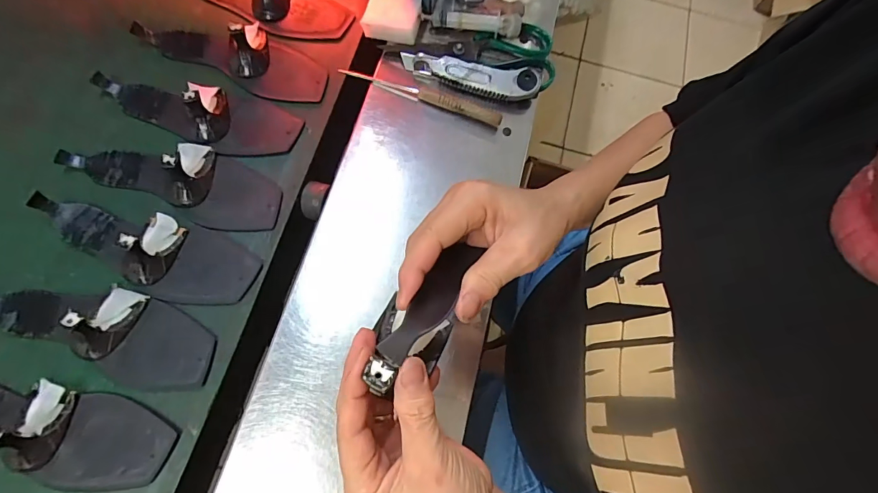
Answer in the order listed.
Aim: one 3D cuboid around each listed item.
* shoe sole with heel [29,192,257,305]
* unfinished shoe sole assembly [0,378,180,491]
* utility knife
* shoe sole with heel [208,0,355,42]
[{"bbox_3d":[-0.297,-0.003,0.404,0.226,0.048,0.077,19,73,2],"label":"shoe sole with heel"},{"bbox_3d":[-0.351,0.155,0.349,0.231,0.047,0.078,13,73,0],"label":"unfinished shoe sole assembly"},{"bbox_3d":[0.036,-0.202,0.484,0.163,0.021,0.036,10,73,-1],"label":"utility knife"},{"bbox_3d":[-0.224,-0.324,0.513,0.233,0.041,0.081,25,73,4],"label":"shoe sole with heel"}]

